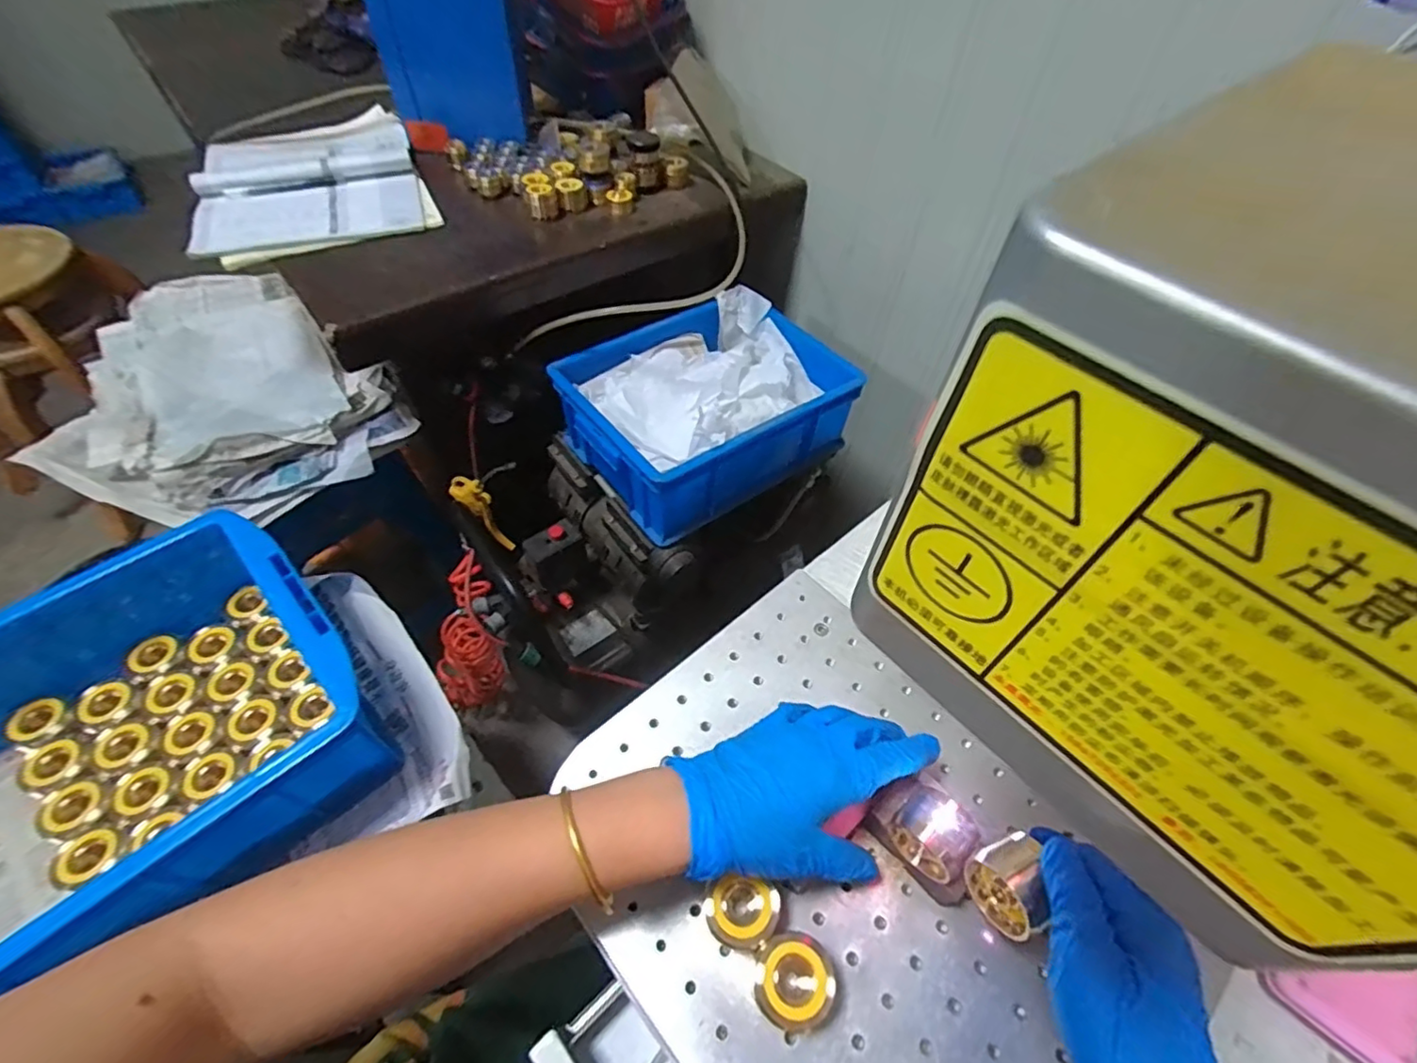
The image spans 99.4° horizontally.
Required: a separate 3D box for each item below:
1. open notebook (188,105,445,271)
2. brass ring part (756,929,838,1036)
[{"bbox_3d":[-0.536,-0.479,0.807,0.273,0.052,0.334,-20,56,-17],"label":"open notebook"},{"bbox_3d":[0.046,0.233,0.311,0.041,0.035,0.040,1,53,-2],"label":"brass ring part"}]

